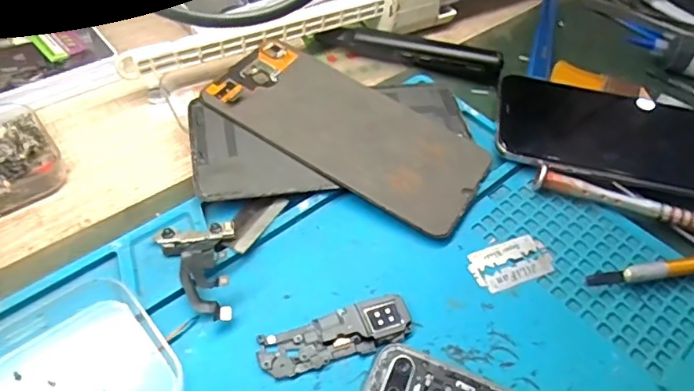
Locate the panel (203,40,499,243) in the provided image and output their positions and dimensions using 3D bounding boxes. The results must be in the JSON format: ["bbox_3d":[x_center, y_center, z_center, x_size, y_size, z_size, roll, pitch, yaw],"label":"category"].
[{"bbox_3d":[0.000,-0.036,0.289,0.148,0.004,0.068,30,56,12],"label":"panel"}]

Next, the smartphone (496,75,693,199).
[{"bbox_3d":[0.156,-0.032,0.306,0.138,0.014,0.068,14,50,5],"label":"smartphone"}]

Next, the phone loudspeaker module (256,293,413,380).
[{"bbox_3d":[-0.004,0.058,0.223,0.064,0.004,0.021,-15,54,-18],"label":"phone loudspeaker module"}]

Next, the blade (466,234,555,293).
[{"bbox_3d":[0.078,0.031,0.255,0.042,0.004,0.022,-15,54,-18],"label":"blade"}]

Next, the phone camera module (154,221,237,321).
[{"bbox_3d":[-0.066,0.034,0.234,0.033,0.007,0.048,-4,51,-9],"label":"phone camera module"}]

